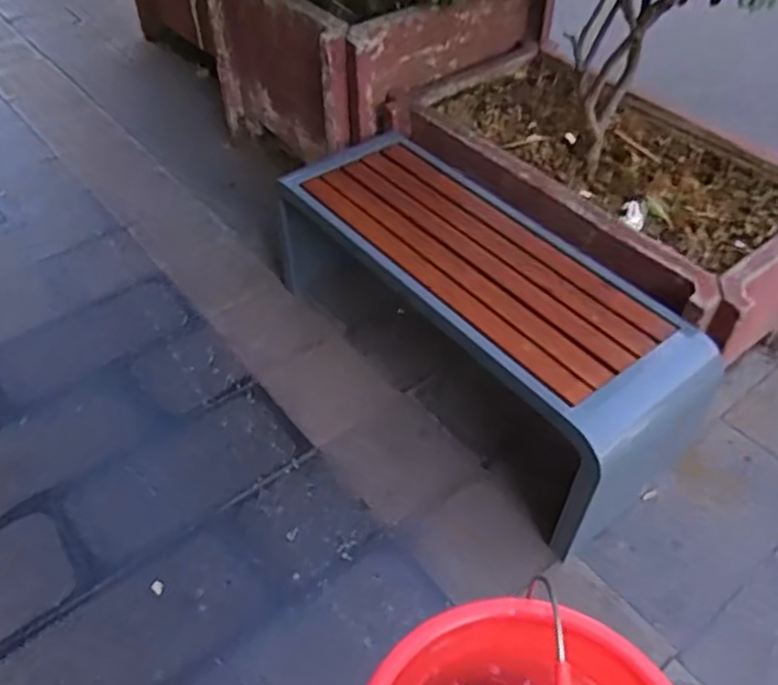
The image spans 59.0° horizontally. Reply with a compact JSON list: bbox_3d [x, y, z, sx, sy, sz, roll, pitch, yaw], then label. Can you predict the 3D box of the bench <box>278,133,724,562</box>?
[{"bbox_3d":[0.191,-0.097,1.755,0.418,0.400,1.158,-32,55,-24],"label":"bench"}]

